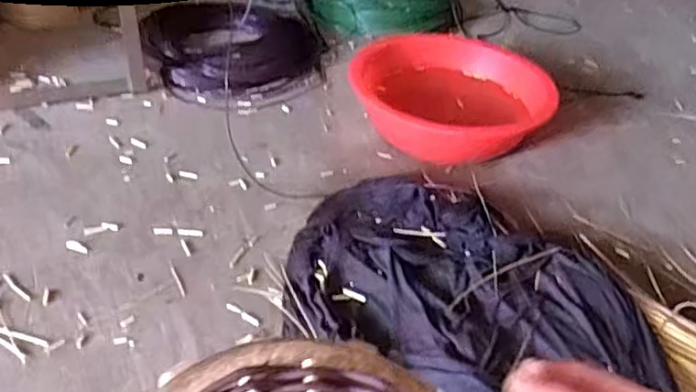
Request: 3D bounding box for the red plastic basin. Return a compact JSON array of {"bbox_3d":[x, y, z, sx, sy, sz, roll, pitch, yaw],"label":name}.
[{"bbox_3d":[0.278,-0.283,1.798,0.518,0.154,0.518,4,37,-3],"label":"red plastic basin"}]

